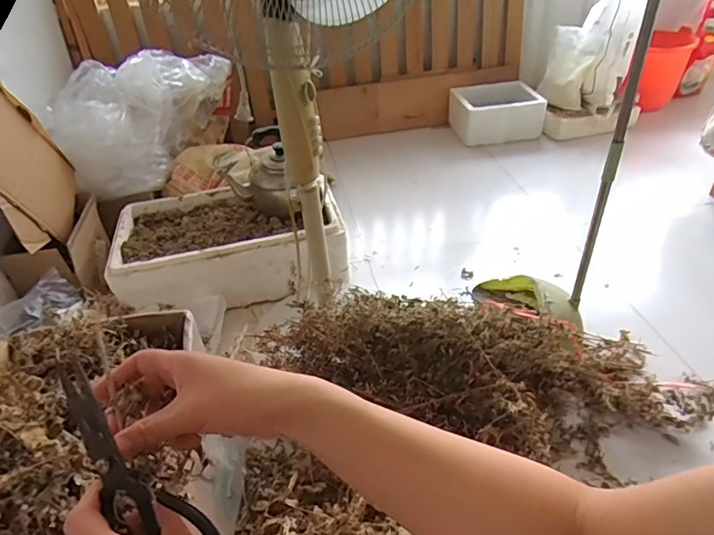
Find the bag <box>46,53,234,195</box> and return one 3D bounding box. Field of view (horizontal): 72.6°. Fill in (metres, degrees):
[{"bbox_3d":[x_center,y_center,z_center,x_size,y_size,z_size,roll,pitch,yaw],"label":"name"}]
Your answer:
[{"bbox_3d":[-0.658,-0.491,1.557,0.553,0.300,0.311,-28,44,-27],"label":"bag"}]

